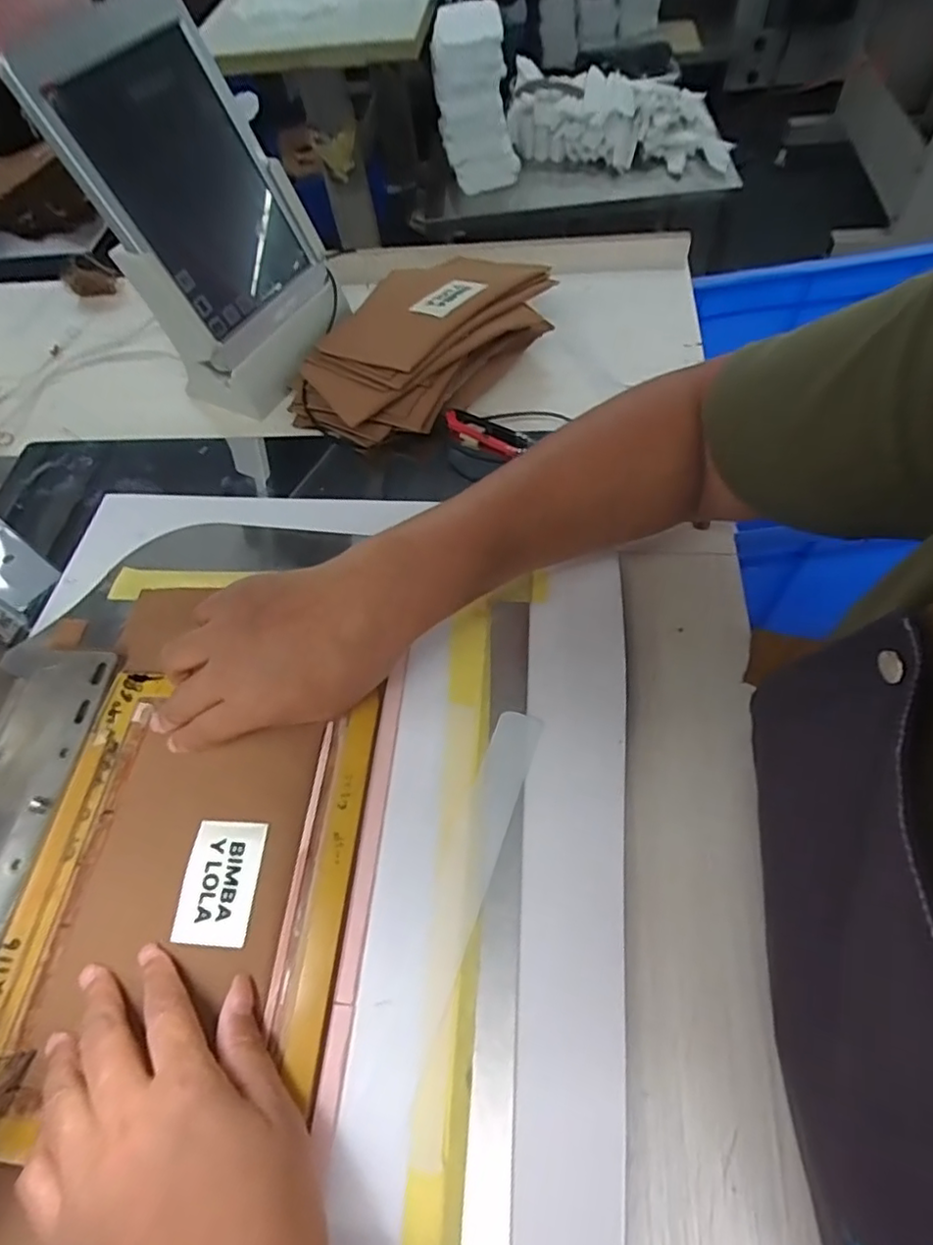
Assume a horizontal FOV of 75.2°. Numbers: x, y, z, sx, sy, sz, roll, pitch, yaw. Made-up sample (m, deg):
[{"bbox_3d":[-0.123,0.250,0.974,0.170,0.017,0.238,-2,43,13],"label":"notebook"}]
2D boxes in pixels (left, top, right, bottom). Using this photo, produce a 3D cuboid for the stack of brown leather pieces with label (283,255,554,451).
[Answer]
[{"bbox_3d":[-0.039,-0.238,0.510,0.171,0.056,0.228,23,65,18],"label":"stack of brown leather pieces with label"}]

